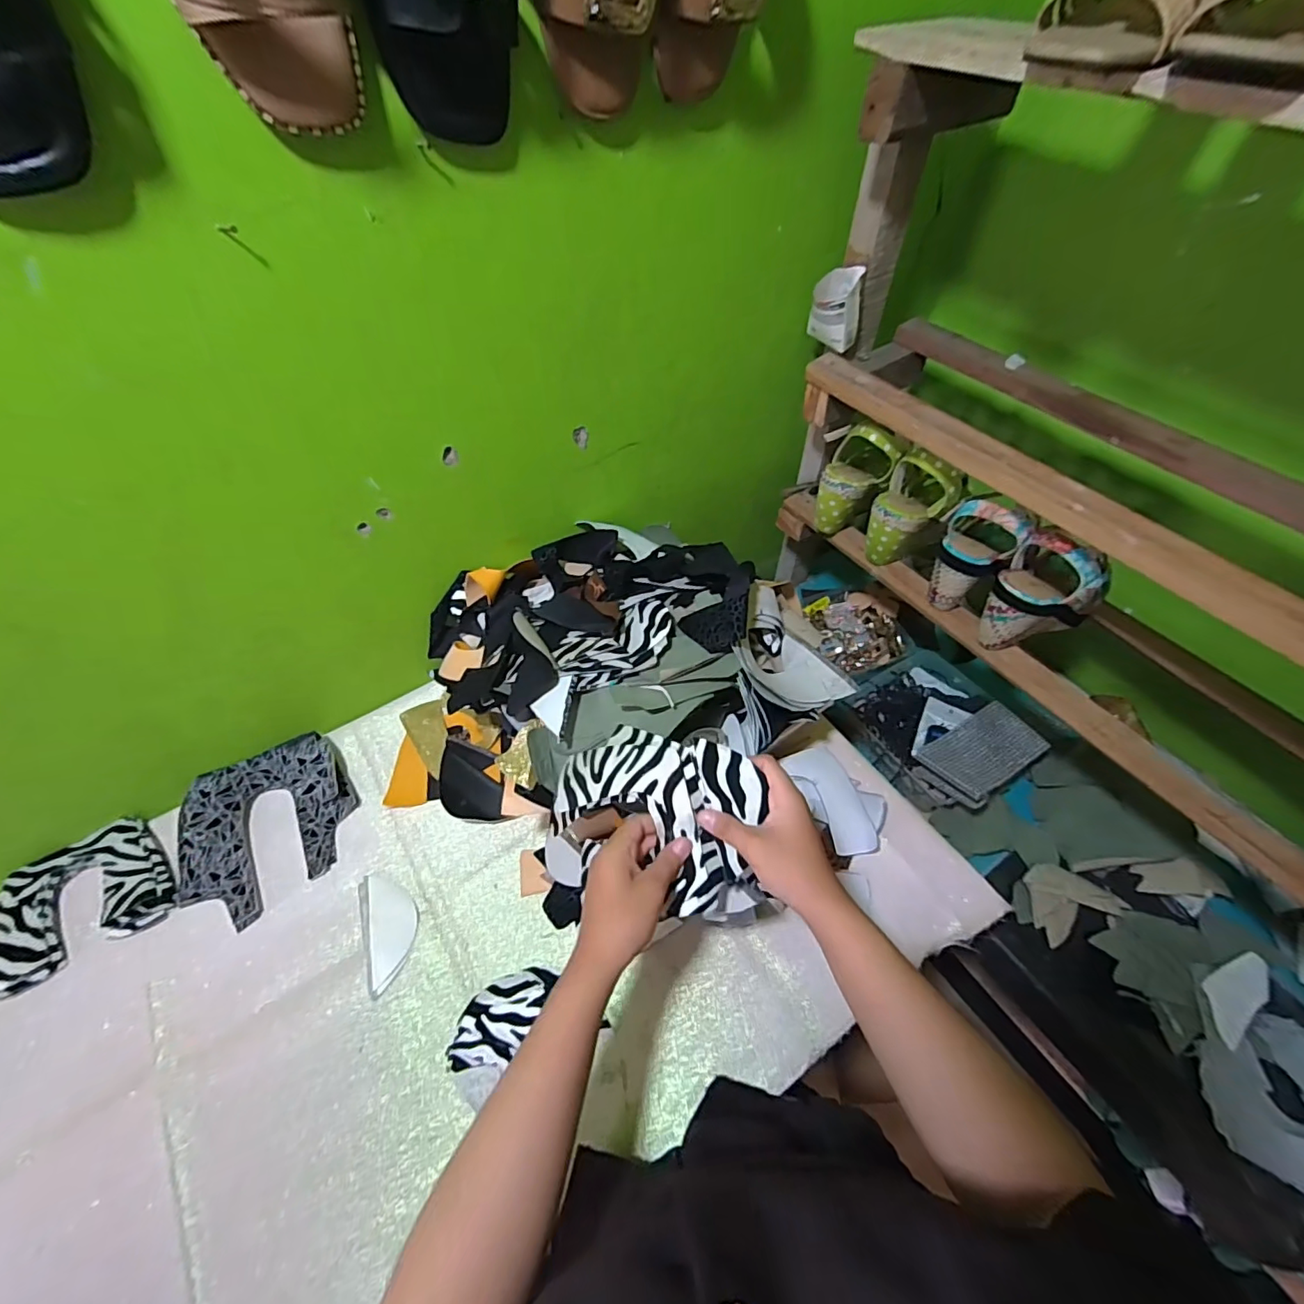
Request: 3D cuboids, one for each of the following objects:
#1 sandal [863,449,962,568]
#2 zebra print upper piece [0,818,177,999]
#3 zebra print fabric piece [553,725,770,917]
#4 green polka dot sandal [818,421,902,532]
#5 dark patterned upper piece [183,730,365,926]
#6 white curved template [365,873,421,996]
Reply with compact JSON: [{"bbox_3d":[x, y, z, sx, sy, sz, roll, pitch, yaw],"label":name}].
[{"bbox_3d":[0.320,-0.177,0.677,0.079,0.136,0.079,29,58,20],"label":"sandal"},{"bbox_3d":[-0.609,0.261,0.590,0.158,0.023,0.131,-26,57,-18],"label":"zebra print upper piece"},{"bbox_3d":[0.000,0.136,0.472,0.164,0.035,0.140,-11,84,21],"label":"zebra print fabric piece"},{"bbox_3d":[0.254,-0.227,0.723,0.063,0.143,0.086,-12,48,-43],"label":"green polka dot sandal"},{"bbox_3d":[-0.445,0.198,0.636,0.183,0.031,0.184,0,53,0],"label":"dark patterned upper piece"},{"bbox_3d":[-0.275,0.289,0.581,0.049,0.004,0.116,-17,55,-12],"label":"white curved template"}]

